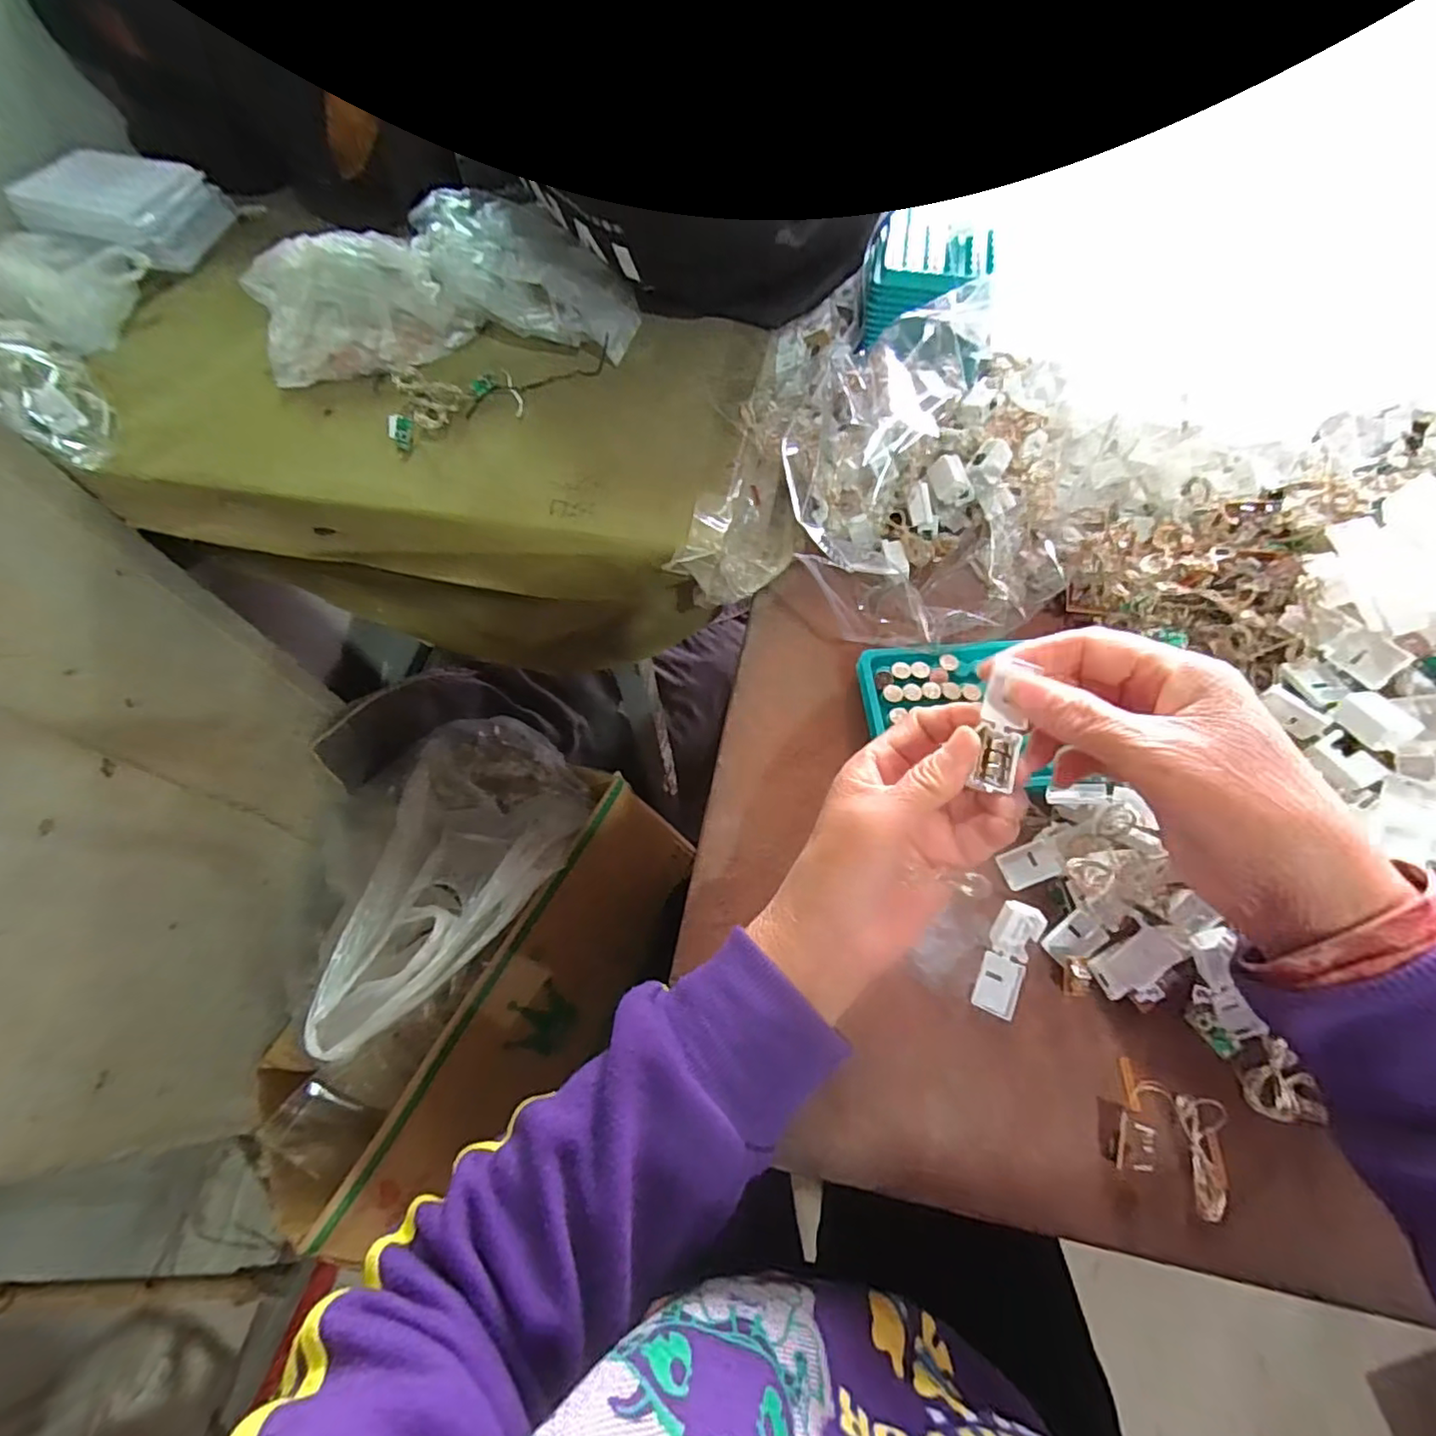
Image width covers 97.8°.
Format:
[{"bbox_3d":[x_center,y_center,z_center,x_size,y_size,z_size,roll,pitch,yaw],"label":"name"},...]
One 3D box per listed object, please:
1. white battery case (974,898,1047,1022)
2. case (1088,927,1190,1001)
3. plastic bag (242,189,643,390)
[{"bbox_3d":[0.145,0.120,0.315,0.021,0.011,0.055,22,82,10],"label":"white battery case"},{"bbox_3d":[0.205,0.118,0.305,0.045,0.005,0.019,-32,70,1],"label":"case"},{"bbox_3d":[-0.214,-0.328,0.474,0.290,0.068,0.107,-8,64,-1],"label":"plastic bag"}]

